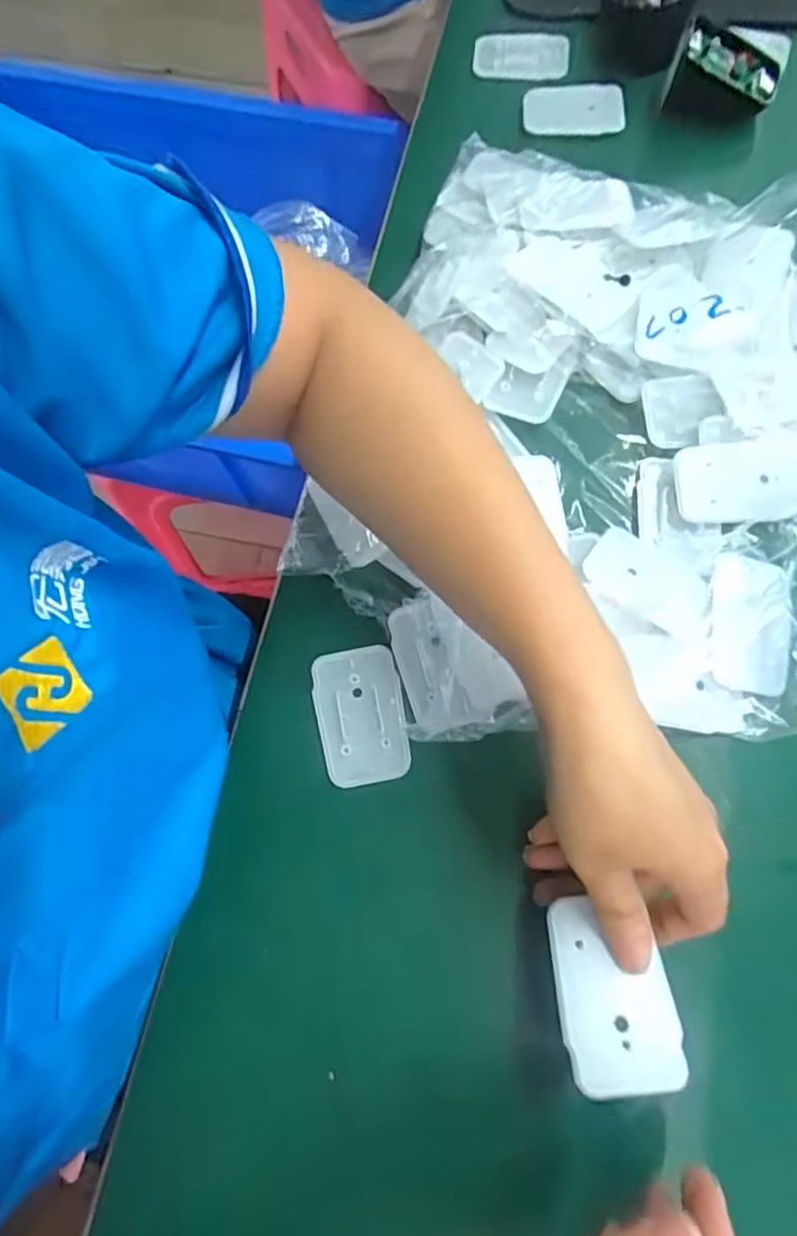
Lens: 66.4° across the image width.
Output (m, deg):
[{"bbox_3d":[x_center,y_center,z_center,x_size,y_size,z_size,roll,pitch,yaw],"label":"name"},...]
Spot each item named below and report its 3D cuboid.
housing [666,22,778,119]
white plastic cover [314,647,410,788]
[{"bbox_3d":[0.223,-0.369,0.416,0.067,0.037,0.035,24,73,7],"label":"housing"},{"bbox_3d":[-0.020,0.050,0.316,0.044,0.005,0.069,-9,72,-3],"label":"white plastic cover"}]

